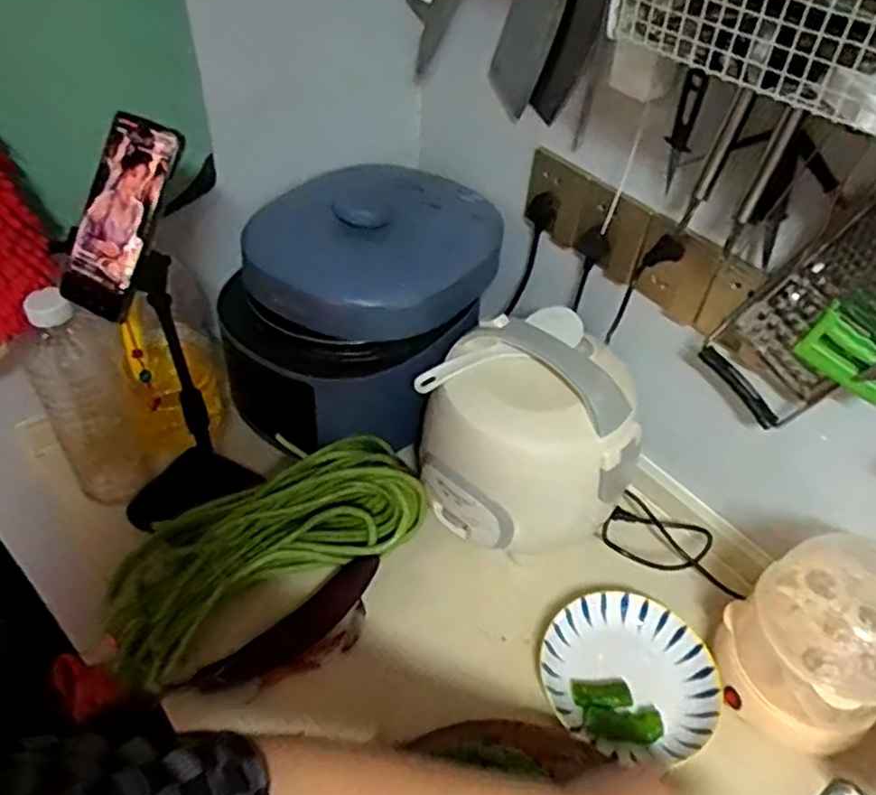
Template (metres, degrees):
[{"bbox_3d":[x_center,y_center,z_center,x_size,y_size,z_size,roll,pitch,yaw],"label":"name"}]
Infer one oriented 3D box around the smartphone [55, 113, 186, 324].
[{"bbox_3d":[-0.261,-0.148,0.570,0.075,0.159,0.018,29,7,14],"label":"smartphone"}]

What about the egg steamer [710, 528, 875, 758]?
[{"bbox_3d":[0.353,0.229,0.643,0.139,0.186,0.128,6,45,1],"label":"egg steamer"}]

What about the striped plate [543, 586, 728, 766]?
[{"bbox_3d":[0.192,0.279,0.704,0.168,0.034,0.157,3,45,-3],"label":"striped plate"}]

